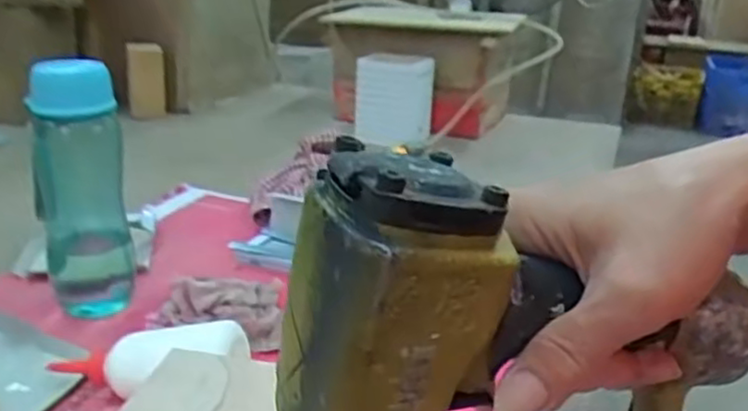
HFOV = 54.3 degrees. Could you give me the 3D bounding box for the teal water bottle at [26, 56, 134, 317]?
[{"bbox_3d":[-0.272,-0.018,0.676,0.078,0.226,0.070,-6,22,-25],"label":"teal water bottle"}]

